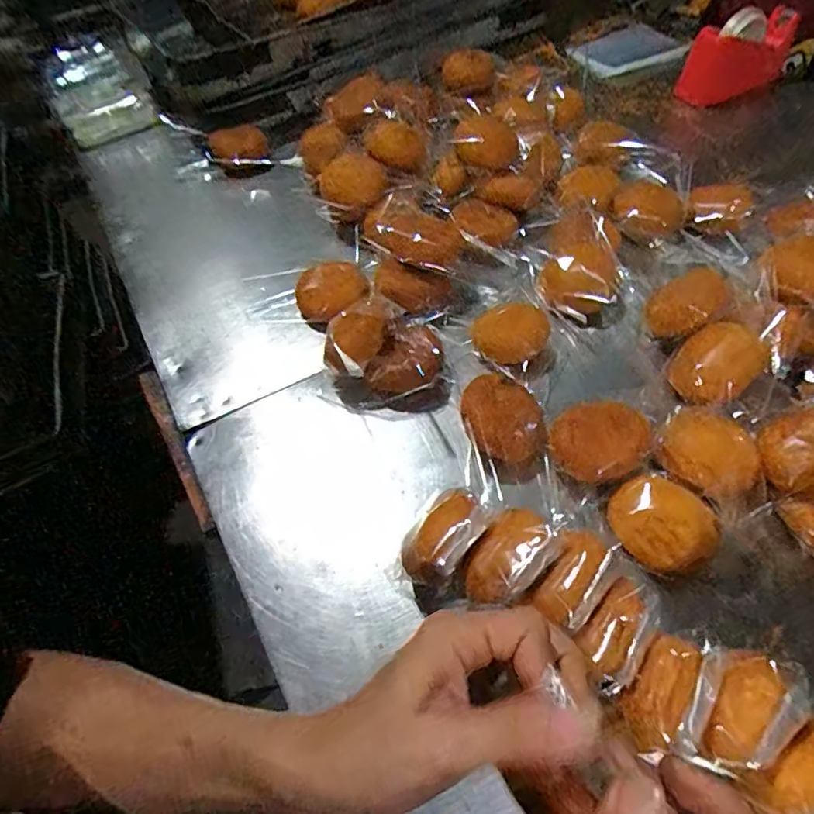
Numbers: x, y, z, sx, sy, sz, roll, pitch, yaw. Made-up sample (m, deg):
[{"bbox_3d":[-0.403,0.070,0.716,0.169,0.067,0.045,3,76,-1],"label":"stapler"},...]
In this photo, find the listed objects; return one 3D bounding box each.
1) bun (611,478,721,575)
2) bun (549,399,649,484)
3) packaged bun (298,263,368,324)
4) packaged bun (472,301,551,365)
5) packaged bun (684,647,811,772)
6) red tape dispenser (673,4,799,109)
[{"bbox_3d":[0.232,0.104,0.492,0.077,0.041,0.092,-39,61,-21],"label":"bun"},{"bbox_3d":[0.187,0.040,0.536,0.085,0.054,0.074,16,58,14],"label":"bun"},{"bbox_3d":[-0.095,-0.146,0.684,0.090,0.042,0.075,-13,55,-5],"label":"packaged bun"},{"bbox_3d":[0.125,-0.083,0.629,0.097,0.036,0.068,-27,58,-15],"label":"packaged bun"},{"bbox_3d":[0.225,0.201,0.362,0.059,0.024,0.084,28,61,21],"label":"packaged bun"},{"bbox_3d":[0.582,-0.604,0.946,0.202,0.130,0.075,-26,57,-14],"label":"red tape dispenser"}]

